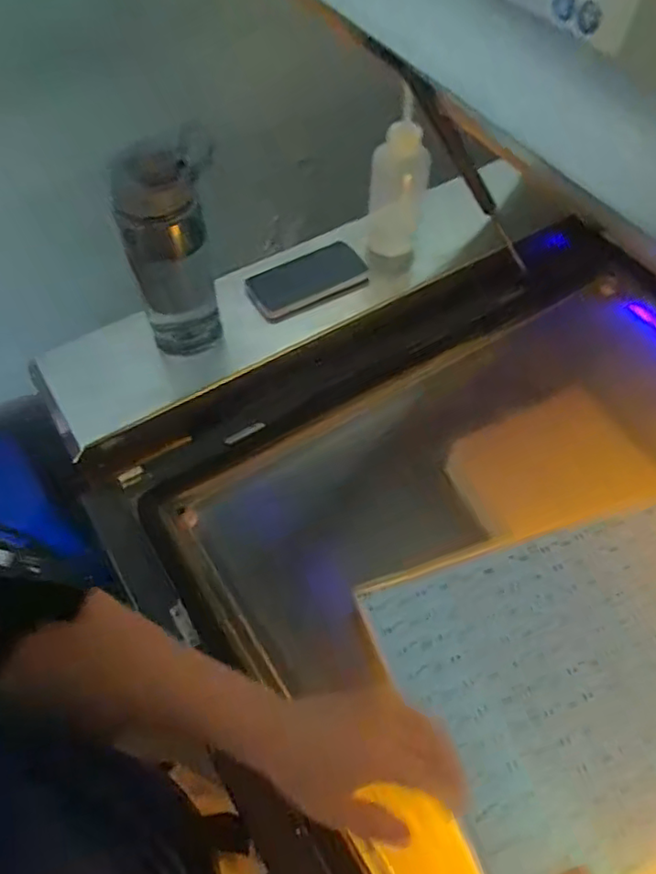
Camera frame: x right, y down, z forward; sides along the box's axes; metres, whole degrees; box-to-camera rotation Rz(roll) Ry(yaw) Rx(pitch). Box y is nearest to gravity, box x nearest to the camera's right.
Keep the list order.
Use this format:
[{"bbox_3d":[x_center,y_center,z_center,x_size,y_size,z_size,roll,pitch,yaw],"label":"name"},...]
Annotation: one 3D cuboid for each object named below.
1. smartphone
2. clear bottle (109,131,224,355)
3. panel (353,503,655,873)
[{"bbox_3d":[-0.028,-0.213,0.821,0.164,0.010,0.079,-26,80,-16],"label":"smartphone"},{"bbox_3d":[-0.177,-0.198,0.678,0.088,0.255,0.077,-18,60,-12],"label":"clear bottle"},{"bbox_3d":[0.263,0.213,0.563,0.389,0.011,0.291,-15,50,-16],"label":"panel"}]

